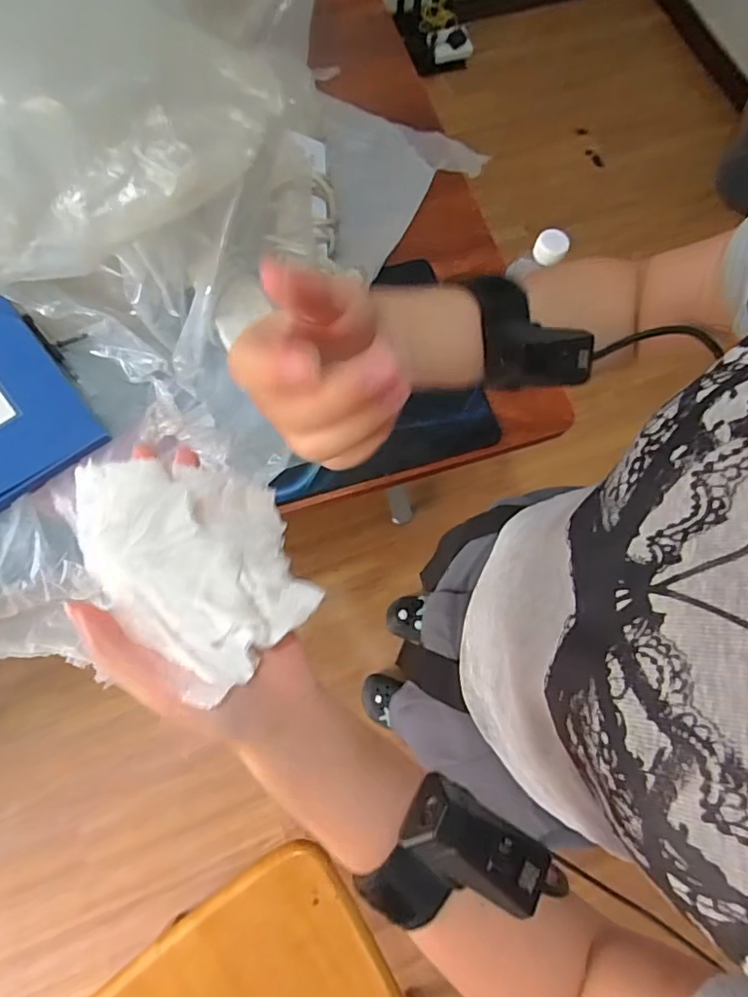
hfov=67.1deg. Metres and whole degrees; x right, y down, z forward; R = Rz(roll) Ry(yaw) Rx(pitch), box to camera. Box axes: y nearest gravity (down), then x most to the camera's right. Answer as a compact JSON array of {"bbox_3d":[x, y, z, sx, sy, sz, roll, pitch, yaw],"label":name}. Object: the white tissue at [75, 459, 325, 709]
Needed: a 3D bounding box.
[{"bbox_3d":[-0.083,0.031,0.297,0.052,0.102,0.120,-39,76,29],"label":"white tissue"}]

